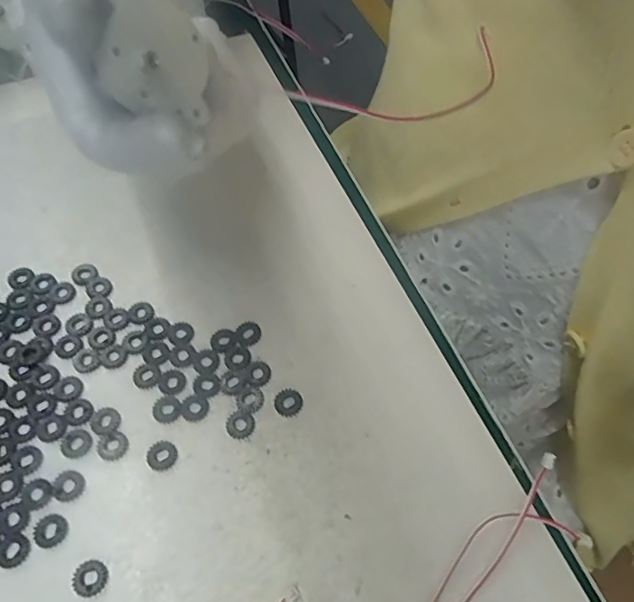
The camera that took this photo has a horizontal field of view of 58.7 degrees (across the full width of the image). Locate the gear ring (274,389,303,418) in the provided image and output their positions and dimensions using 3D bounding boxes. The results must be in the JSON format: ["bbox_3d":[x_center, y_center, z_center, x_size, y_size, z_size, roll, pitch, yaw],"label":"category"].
[{"bbox_3d":[-0.011,0.038,0.216,0.011,0.004,0.011,1,57,-2],"label":"gear ring"}]

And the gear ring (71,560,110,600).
[{"bbox_3d":[-0.074,0.090,0.182,0.011,0.004,0.011,1,57,-2],"label":"gear ring"}]

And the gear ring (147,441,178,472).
[{"bbox_3d":[-0.057,0.056,0.206,0.011,0.004,0.011,1,57,-2],"label":"gear ring"}]

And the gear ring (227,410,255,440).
[{"bbox_3d":[-0.029,0.046,0.213,0.011,0.004,0.010,1,57,-2],"label":"gear ring"}]

